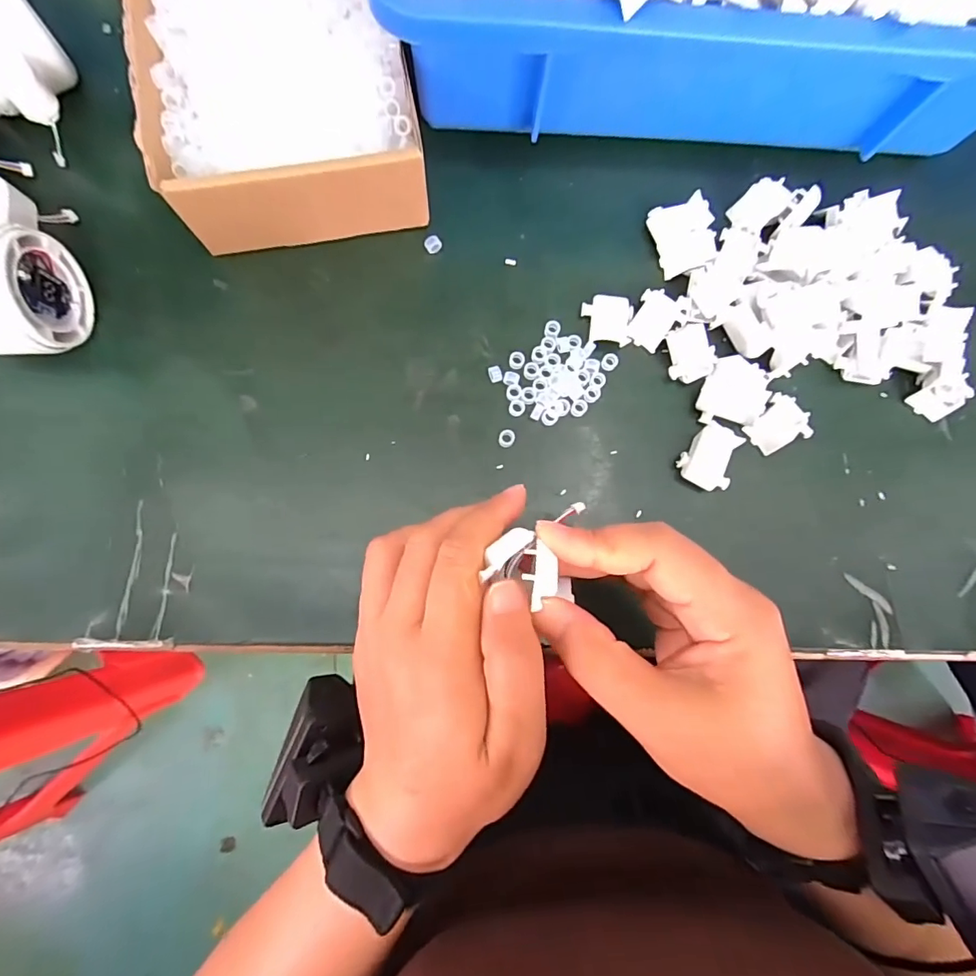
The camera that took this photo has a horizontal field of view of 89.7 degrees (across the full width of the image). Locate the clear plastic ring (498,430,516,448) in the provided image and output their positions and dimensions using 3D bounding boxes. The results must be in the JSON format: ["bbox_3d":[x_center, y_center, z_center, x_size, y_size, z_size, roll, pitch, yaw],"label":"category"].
[{"bbox_3d":[0.011,-0.028,0.275,0.009,0.004,0.010,10,83,-2],"label":"clear plastic ring"}]

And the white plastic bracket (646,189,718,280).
[{"bbox_3d":[0.118,-0.152,0.295,0.032,0.011,0.043,-15,83,-6],"label":"white plastic bracket"}]

